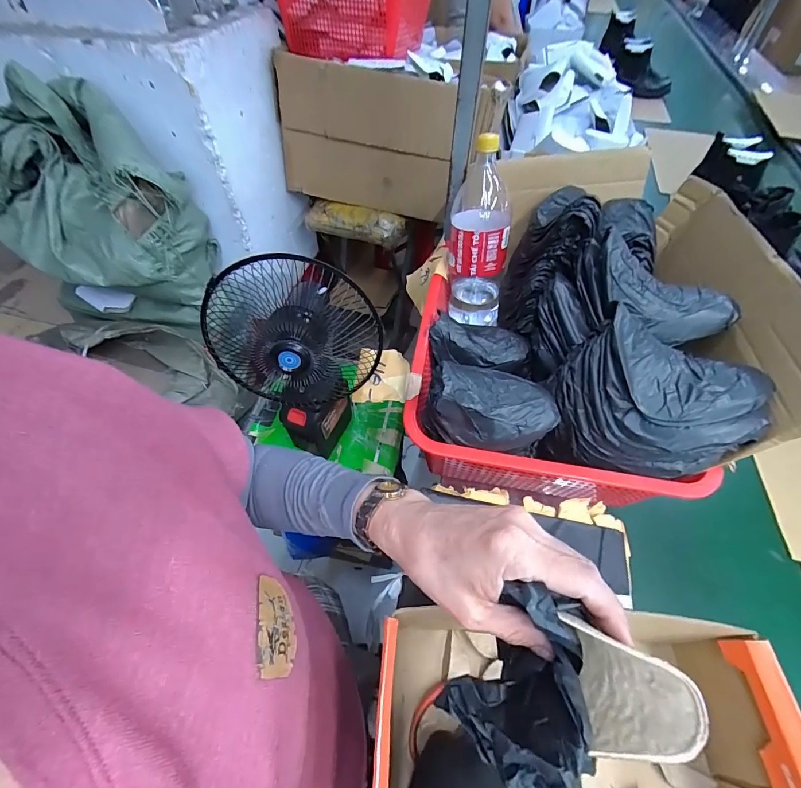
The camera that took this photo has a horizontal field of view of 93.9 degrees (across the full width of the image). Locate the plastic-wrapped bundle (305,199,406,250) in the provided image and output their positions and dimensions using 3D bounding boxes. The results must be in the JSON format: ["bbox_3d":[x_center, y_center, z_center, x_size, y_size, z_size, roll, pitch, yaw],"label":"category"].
[{"bbox_3d":[-0.146,-0.535,1.166,0.315,0.080,0.092,16,56,11],"label":"plastic-wrapped bundle"}]

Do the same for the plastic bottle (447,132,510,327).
[{"bbox_3d":[0.133,-0.252,0.627,0.102,0.280,0.117,8,55,6],"label":"plastic bottle"}]

